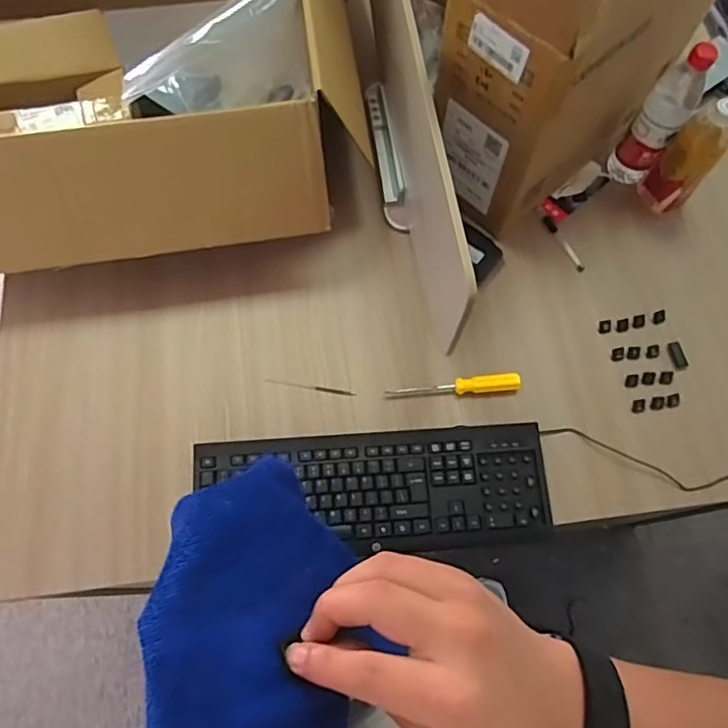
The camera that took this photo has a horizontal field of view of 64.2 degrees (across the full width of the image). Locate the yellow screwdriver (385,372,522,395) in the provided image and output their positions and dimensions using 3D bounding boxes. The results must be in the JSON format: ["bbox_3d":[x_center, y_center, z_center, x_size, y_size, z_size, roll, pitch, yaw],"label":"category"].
[{"bbox_3d":[0.124,0.033,0.794,0.182,0.021,0.023,-6,70,-4],"label":"yellow screwdriver"}]

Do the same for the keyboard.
[{"bbox_3d":[0.012,0.157,0.734,0.435,0.026,0.148,-1,69,-2],"label":"keyboard"}]

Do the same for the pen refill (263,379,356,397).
[{"bbox_3d":[-0.072,0.032,0.793,0.122,0.005,0.009,9,69,2],"label":"pen refill"}]

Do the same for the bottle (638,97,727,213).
[{"bbox_3d":[0.465,-0.293,0.836,0.067,0.188,0.053,33,72,10],"label":"bottle"}]

